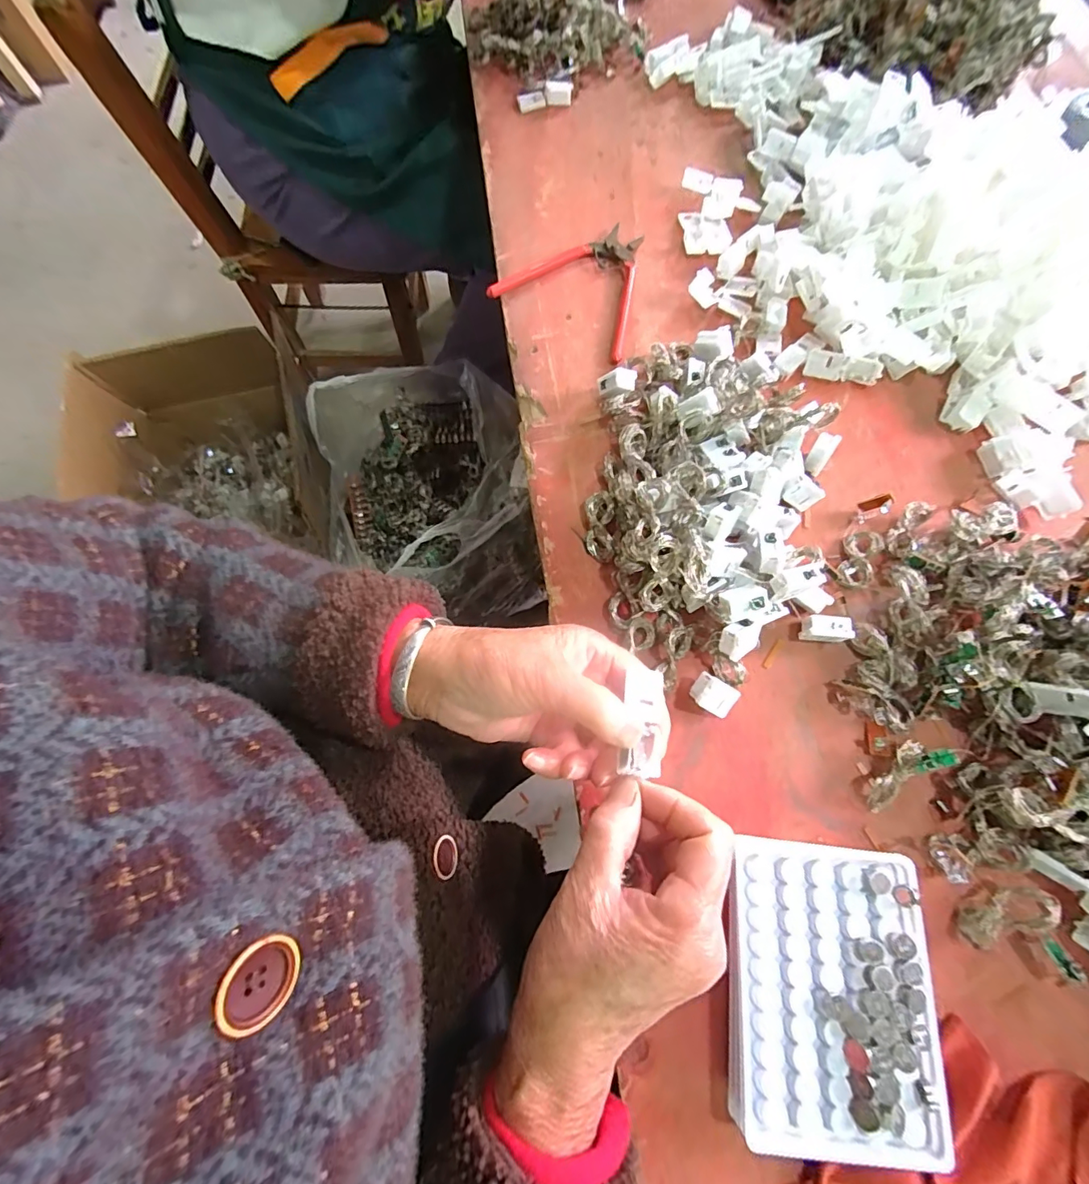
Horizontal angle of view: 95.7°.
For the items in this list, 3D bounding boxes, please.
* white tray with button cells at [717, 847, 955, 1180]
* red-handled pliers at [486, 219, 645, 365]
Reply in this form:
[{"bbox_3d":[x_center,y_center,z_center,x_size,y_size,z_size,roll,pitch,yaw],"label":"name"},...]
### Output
[{"bbox_3d":[0.152,0.204,0.256,0.110,0.024,0.130,4,71,3],"label":"white tray with button cells"},{"bbox_3d":[0.045,-0.272,0.427,0.128,0.014,0.141,33,75,12],"label":"red-handled pliers"}]

